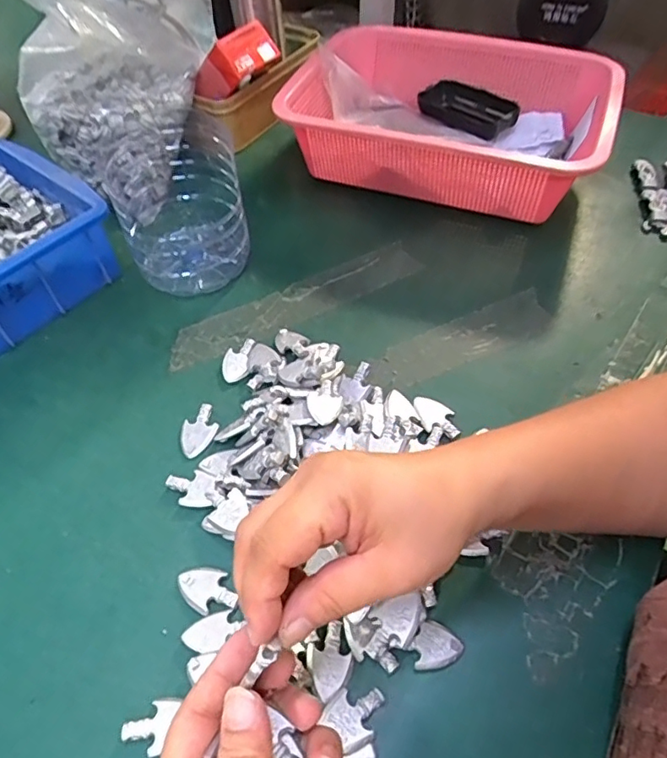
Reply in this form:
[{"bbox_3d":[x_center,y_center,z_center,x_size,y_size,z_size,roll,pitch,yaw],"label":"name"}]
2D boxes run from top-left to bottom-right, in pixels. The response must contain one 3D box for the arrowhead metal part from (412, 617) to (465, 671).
[{"bbox_3d":[0.055,0.145,0.292,0.024,0.005,0.026,0,52,1],"label":"arrowhead metal part"}]

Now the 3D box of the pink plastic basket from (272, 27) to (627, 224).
[{"bbox_3d":[0.116,-0.256,0.551,0.290,0.089,0.219,16,54,14],"label":"pink plastic basket"}]

